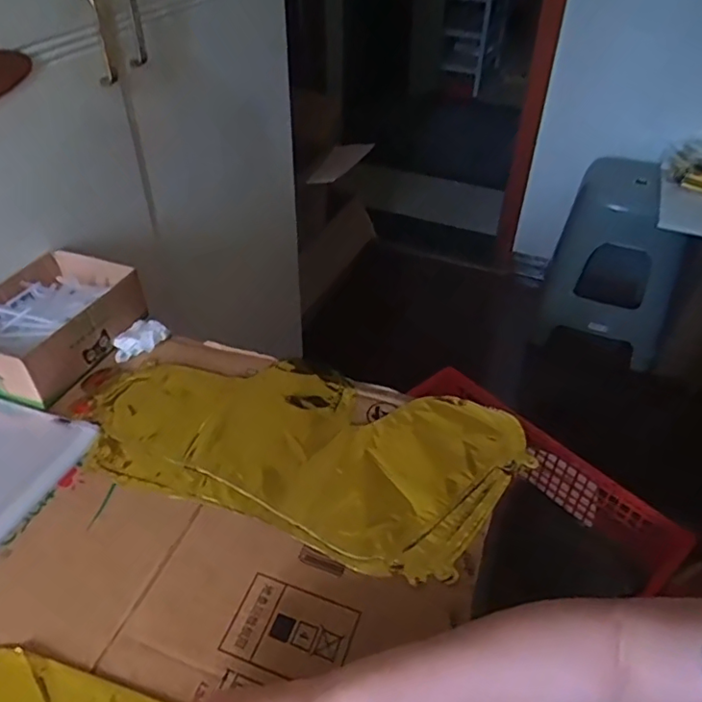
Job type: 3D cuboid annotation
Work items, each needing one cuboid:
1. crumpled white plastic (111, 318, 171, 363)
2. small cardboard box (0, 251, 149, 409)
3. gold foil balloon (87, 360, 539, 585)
[{"bbox_3d":[-0.246,-0.014,0.686,0.047,0.014,0.064,21,45,21],"label":"crumpled white plastic"},{"bbox_3d":[-0.342,-0.033,0.667,0.134,0.062,0.183,15,43,14],"label":"small cardboard box"},{"bbox_3d":[-0.050,0.084,0.582,0.412,0.010,0.211,12,42,12],"label":"gold foil balloon"}]

